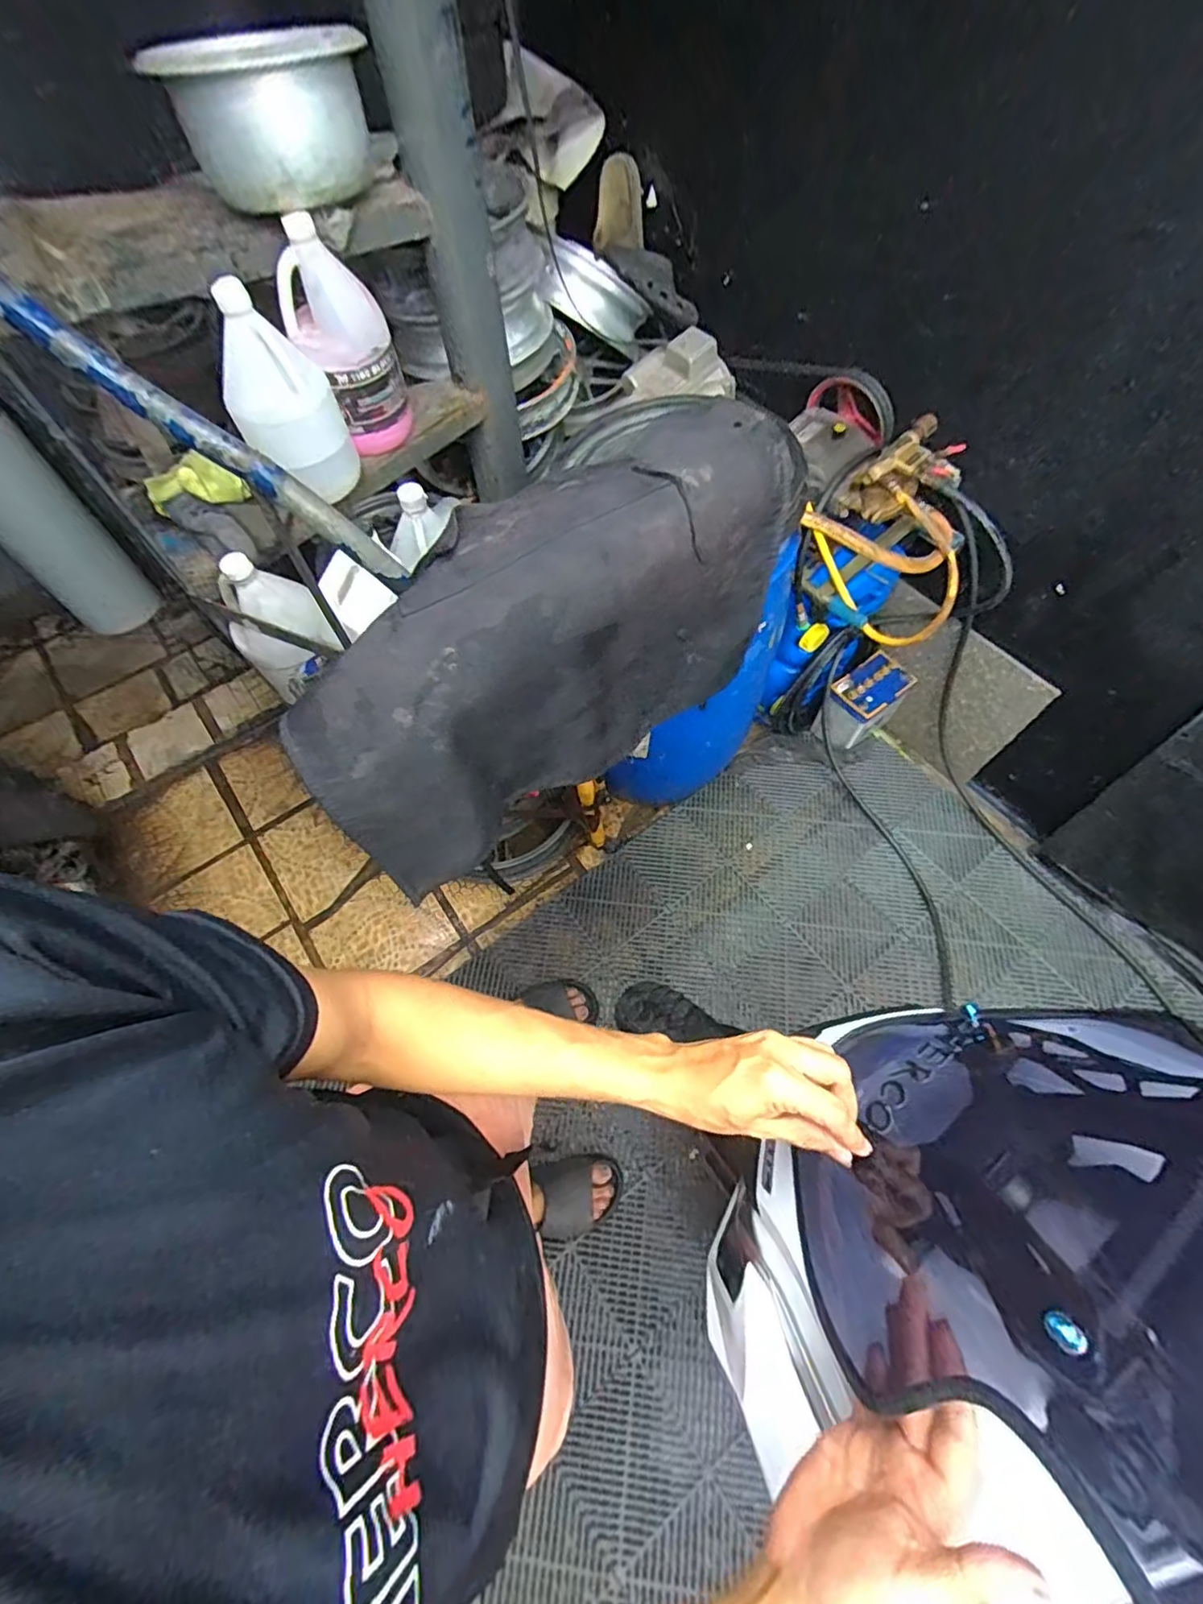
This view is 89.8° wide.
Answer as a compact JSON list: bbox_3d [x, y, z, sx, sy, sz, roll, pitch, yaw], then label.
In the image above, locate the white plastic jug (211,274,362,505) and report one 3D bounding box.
[{"bbox_3d":[-0.474,-0.590,0.909,0.148,0.289,0.116,-24,64,-10],"label":"white plastic jug"}]

